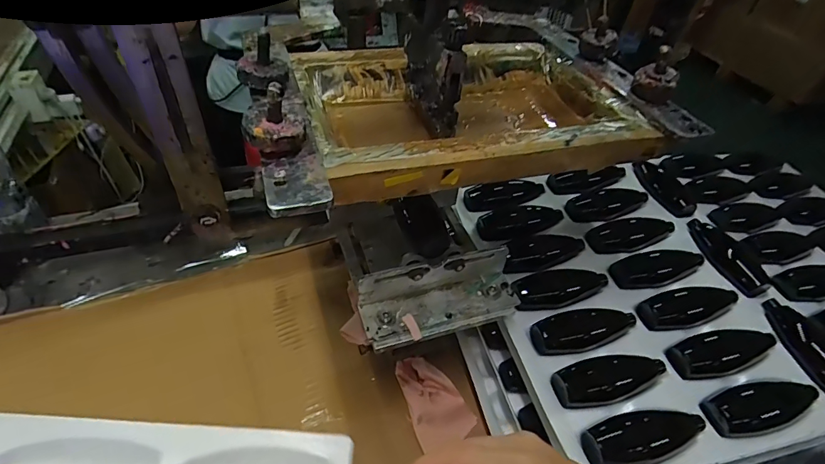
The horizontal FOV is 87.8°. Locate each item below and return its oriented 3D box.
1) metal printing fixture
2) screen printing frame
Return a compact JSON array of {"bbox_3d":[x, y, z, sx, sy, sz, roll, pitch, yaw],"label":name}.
[{"bbox_3d":[0.026,0.051,0.368,0.139,0.042,0.052,-11,46,-17],"label":"metal printing fixture"},{"bbox_3d":[0.041,-0.094,0.326,0.234,0.032,0.173,-6,45,-12],"label":"screen printing frame"}]

